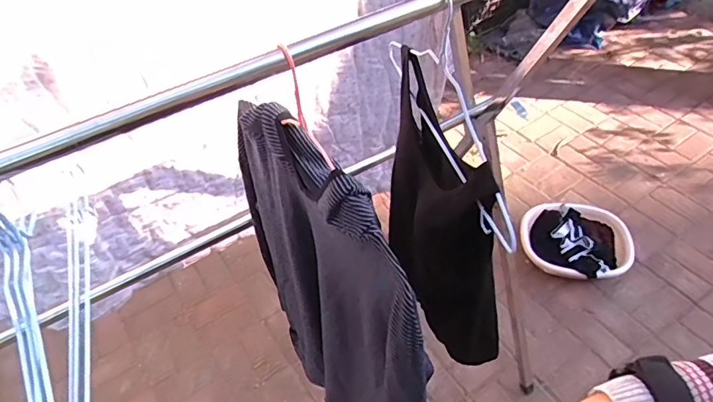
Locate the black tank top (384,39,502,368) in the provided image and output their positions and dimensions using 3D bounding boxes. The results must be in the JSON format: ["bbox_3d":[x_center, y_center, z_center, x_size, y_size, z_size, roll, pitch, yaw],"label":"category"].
[{"bbox_3d":[0.136,0.046,0.829,0.091,0.483,0.306,-19,47,-11],"label":"black tank top"}]

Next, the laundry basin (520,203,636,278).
[{"bbox_3d":[0.734,0.140,1.679,0.321,0.097,0.353,-4,47,4],"label":"laundry basin"}]

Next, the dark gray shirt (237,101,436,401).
[{"bbox_3d":[-0.042,0.183,0.816,0.099,0.670,0.431,-27,49,-17],"label":"dark gray shirt"}]

